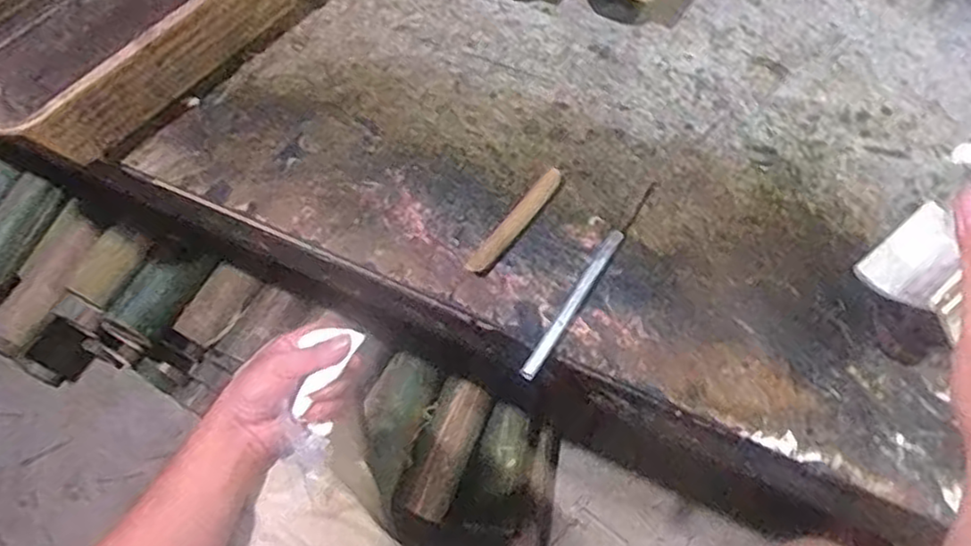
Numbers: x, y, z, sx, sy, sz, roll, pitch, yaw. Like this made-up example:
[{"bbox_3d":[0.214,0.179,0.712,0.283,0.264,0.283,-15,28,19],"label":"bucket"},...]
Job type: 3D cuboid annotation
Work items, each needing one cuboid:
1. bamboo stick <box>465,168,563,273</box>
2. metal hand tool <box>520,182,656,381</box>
[{"bbox_3d":[0.031,-0.053,0.699,0.020,0.008,0.141,34,66,19],"label":"bamboo stick"},{"bbox_3d":[0.099,0.002,0.666,0.014,0.006,0.239,28,65,17],"label":"metal hand tool"}]

